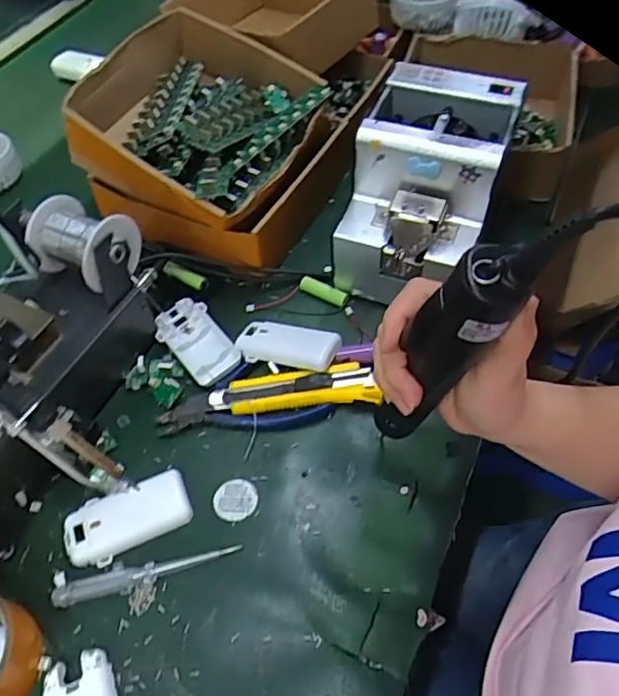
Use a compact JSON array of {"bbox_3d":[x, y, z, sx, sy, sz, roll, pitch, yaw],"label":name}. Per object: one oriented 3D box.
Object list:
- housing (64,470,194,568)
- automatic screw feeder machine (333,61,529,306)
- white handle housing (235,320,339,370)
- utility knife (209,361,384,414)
[{"bbox_3d":[-0.139,0.131,0.439,0.094,0.015,0.044,-21,56,-11],"label":"housing"},{"bbox_3d":[0.108,-0.145,0.540,0.119,0.145,0.175,17,57,14],"label":"automatic screw feeder machine"},{"bbox_3d":[-0.020,-0.001,0.517,0.090,0.020,0.041,11,56,11],"label":"white handle housing"},{"bbox_3d":[-0.013,0.035,0.497,0.140,0.017,0.038,-3,55,1],"label":"utility knife"}]

